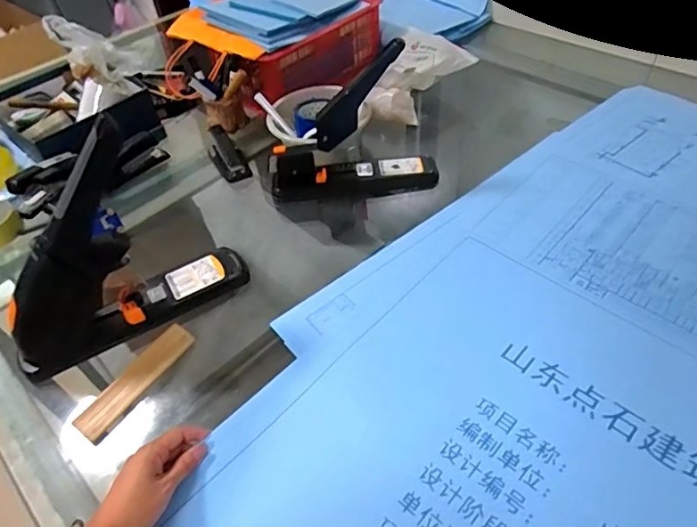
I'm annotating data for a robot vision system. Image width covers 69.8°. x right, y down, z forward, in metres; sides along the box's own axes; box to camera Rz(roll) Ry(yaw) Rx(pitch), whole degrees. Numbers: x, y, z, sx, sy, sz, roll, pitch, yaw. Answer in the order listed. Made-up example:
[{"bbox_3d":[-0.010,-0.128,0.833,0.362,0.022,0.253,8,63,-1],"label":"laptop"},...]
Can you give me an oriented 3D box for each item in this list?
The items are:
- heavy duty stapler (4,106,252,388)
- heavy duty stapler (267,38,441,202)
[{"bbox_3d":[-0.311,-0.012,0.643,0.321,0.278,0.078,-30,52,-21],"label":"heavy duty stapler"},{"bbox_3d":[0.006,-0.223,0.852,0.301,0.258,0.049,-7,47,-2],"label":"heavy duty stapler"}]

